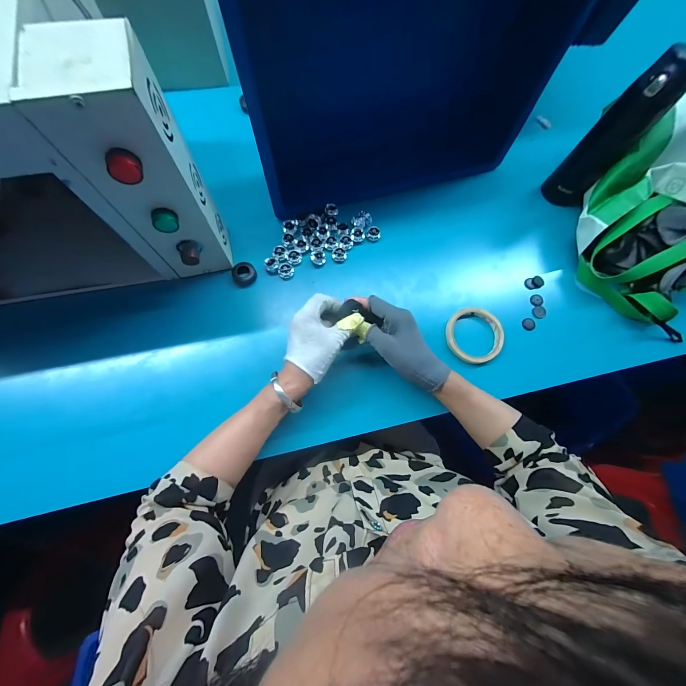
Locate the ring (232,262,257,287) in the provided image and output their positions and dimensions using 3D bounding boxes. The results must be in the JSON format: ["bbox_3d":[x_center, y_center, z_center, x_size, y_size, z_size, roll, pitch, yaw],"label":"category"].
[{"bbox_3d":[-0.166,-0.115,0.495,0.039,0.025,0.038,0,76,-2],"label":"ring"}]

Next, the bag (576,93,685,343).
[{"bbox_3d":[0.533,-0.195,0.458,0.245,0.154,0.270,-39,80,-11],"label":"bag"}]

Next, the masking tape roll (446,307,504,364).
[{"bbox_3d":[0.214,-0.014,0.473,0.088,0.018,0.090,0,76,-2],"label":"masking tape roll"}]

